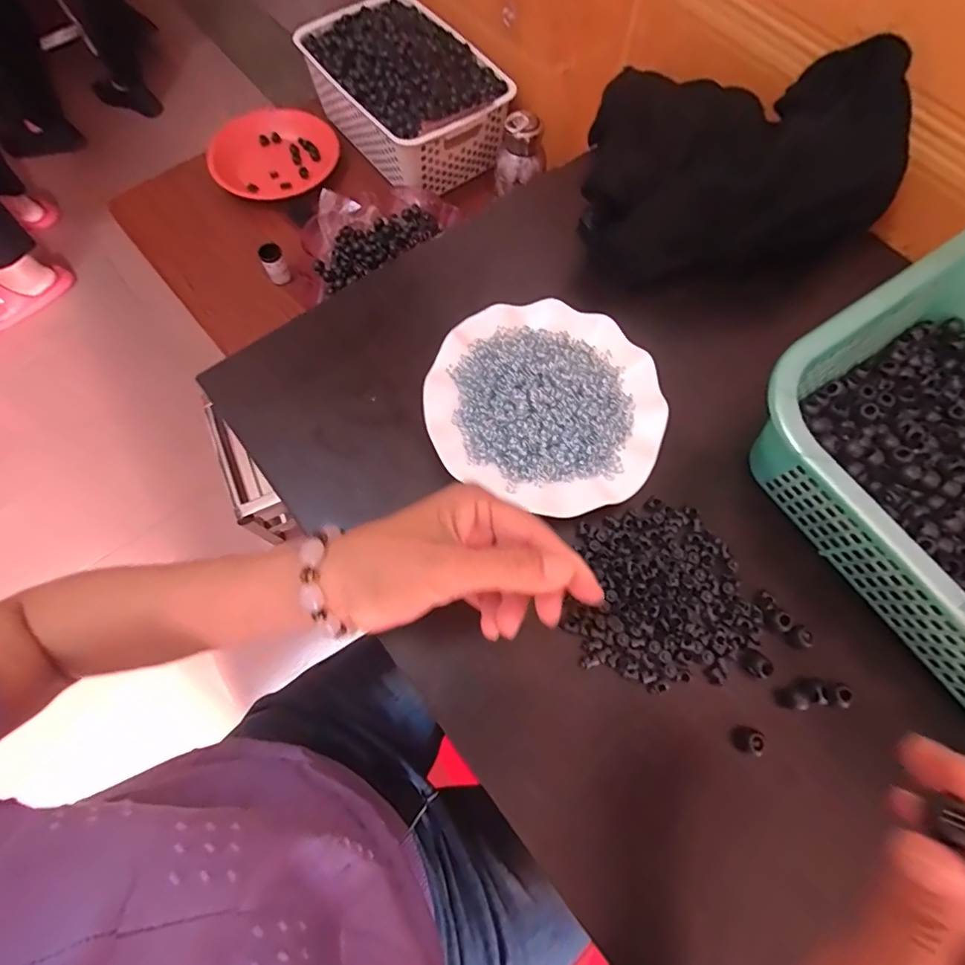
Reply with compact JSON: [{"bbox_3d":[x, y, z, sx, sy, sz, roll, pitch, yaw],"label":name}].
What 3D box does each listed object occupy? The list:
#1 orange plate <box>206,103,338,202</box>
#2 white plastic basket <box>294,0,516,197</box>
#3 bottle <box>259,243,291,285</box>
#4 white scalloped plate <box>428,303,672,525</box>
[{"bbox_3d":[-0.338,-0.537,0.800,0.200,0.036,0.166,-16,71,-6],"label":"orange plate"},{"bbox_3d":[-0.115,-0.605,0.759,0.220,0.121,0.291,-33,74,-12],"label":"white plastic basket"},{"bbox_3d":[-0.294,-0.310,0.697,0.029,0.050,0.028,-23,72,-9],"label":"bottle"},{"bbox_3d":[0.051,-0.065,0.395,0.181,0.027,0.173,0,70,-1],"label":"white scalloped plate"}]

